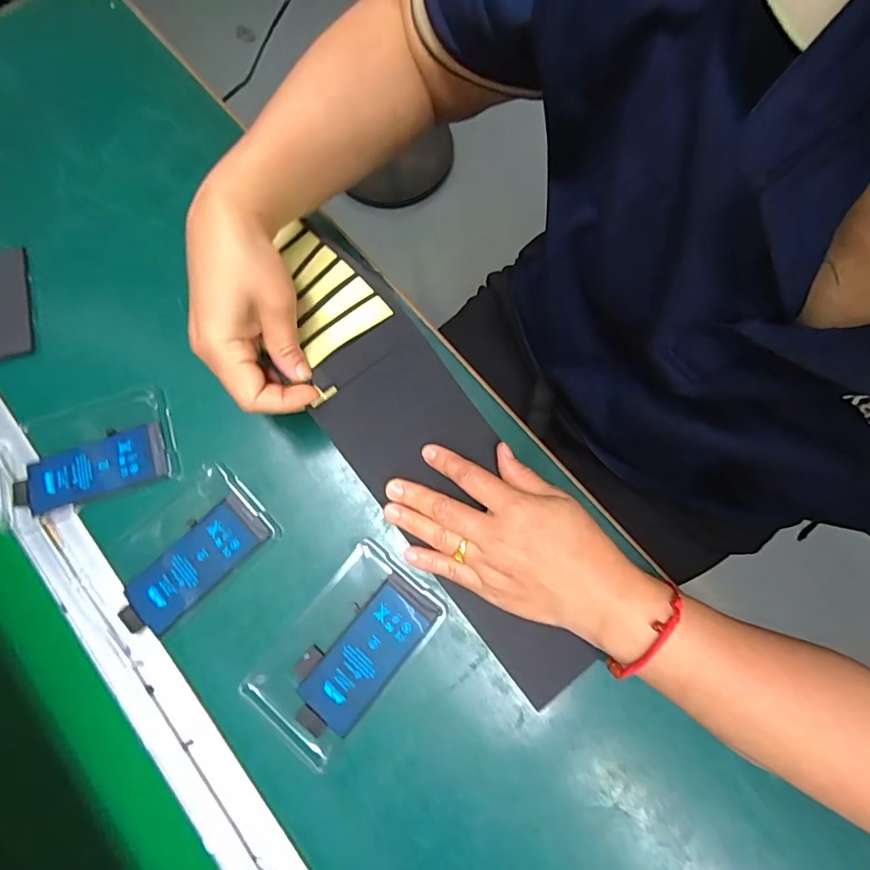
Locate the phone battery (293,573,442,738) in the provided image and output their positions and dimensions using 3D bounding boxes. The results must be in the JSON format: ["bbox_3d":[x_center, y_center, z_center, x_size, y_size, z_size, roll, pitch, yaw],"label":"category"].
[{"bbox_3d":[-0.051,0.147,0.317,0.052,0.006,0.108,41,82,9],"label":"phone battery"}]

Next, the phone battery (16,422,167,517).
[{"bbox_3d":[-0.259,0.025,0.353,0.110,0.006,0.044,-19,78,-2],"label":"phone battery"}]

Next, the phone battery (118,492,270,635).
[{"bbox_3d":[-0.173,0.093,0.334,0.108,0.006,0.044,-43,80,-7],"label":"phone battery"}]

